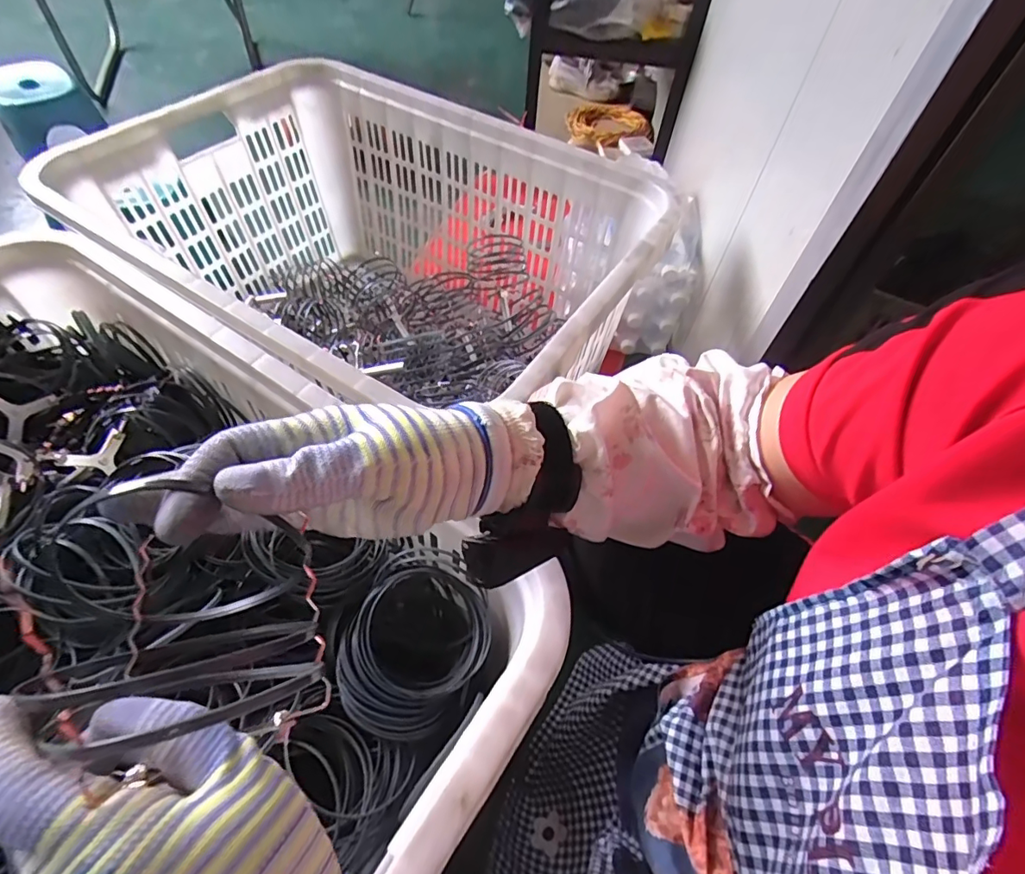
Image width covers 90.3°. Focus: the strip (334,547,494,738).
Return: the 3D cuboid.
[{"bbox_3d":[-0.088,0.189,0.477,0.122,0.038,0.158,23,56,11],"label":"strip"}]

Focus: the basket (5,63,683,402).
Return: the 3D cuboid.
[{"bbox_3d":[-0.213,-0.265,0.872,0.789,0.352,0.612,30,57,15],"label":"basket"}]

